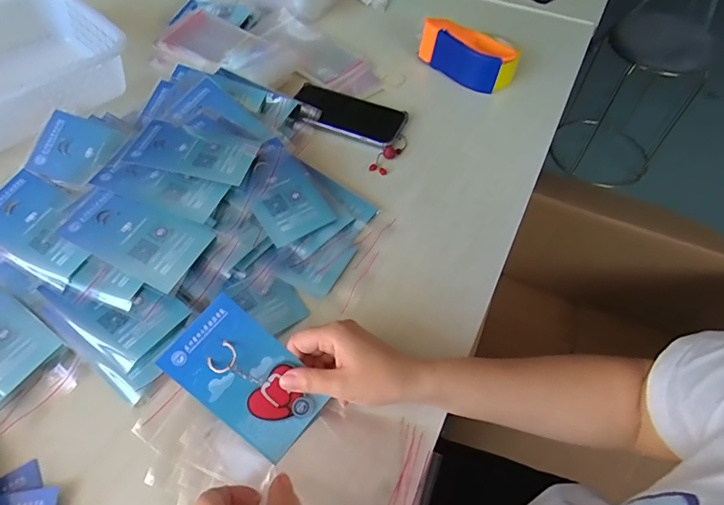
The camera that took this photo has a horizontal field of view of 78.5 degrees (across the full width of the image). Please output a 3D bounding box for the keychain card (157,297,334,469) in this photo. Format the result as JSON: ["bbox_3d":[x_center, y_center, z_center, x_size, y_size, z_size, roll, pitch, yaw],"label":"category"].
[{"bbox_3d":[-0.098,0.109,0.383,0.132,0.006,0.079,43,79,-6],"label":"keychain card"}]

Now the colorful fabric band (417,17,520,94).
[{"bbox_3d":[0.165,-0.300,0.667,0.158,0.062,0.062,37,62,22],"label":"colorful fabric band"}]

